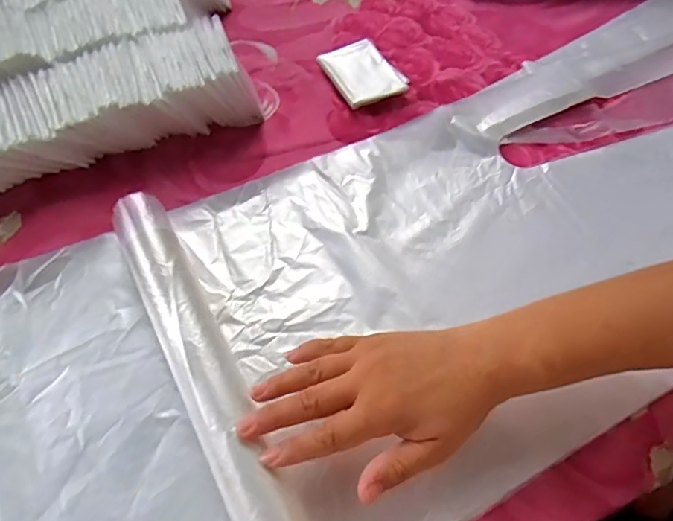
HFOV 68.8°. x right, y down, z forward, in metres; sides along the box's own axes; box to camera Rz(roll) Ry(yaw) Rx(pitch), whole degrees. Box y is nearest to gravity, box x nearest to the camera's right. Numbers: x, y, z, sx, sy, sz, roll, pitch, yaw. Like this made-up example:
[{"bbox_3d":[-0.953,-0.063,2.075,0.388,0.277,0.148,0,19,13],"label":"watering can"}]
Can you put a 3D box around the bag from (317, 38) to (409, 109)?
[{"bbox_3d":[0.029,-0.196,0.512,0.070,0.018,0.086,-23,64,-15],"label":"bag"}]

